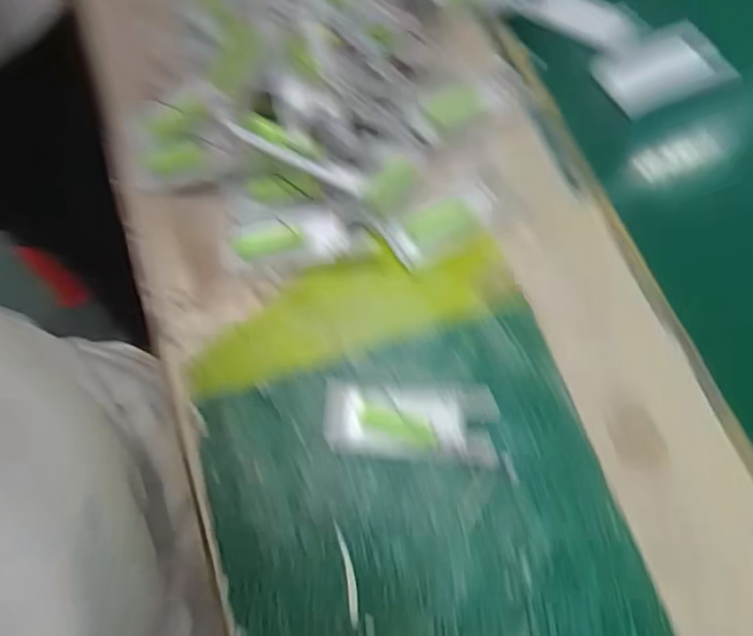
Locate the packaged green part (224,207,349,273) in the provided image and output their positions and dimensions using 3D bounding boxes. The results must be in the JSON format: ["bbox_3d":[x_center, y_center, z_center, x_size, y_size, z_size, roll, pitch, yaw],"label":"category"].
[{"bbox_3d":[-0.066,-0.057,0.410,0.087,0.008,0.042,-4,86,4],"label":"packaged green part"}]

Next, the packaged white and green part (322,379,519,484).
[{"bbox_3d":[0.026,0.070,0.371,0.118,0.005,0.052,1,69,2],"label":"packaged white and green part"}]

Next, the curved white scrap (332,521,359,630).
[{"bbox_3d":[-0.017,0.154,0.345,0.007,0.004,0.060,-11,68,-4],"label":"curved white scrap"}]

